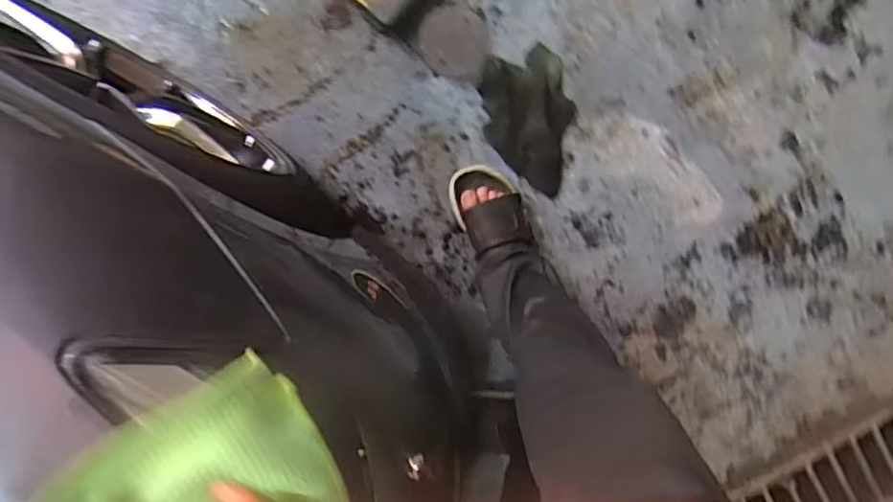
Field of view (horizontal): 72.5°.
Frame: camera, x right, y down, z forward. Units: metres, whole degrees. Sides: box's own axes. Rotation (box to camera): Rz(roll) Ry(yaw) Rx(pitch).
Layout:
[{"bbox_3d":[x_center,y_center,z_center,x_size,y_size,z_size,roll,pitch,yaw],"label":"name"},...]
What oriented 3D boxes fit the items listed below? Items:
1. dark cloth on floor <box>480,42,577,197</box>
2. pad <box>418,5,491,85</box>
[{"bbox_3d":[0.152,-0.226,1.086,0.150,0.033,0.248,-14,99,0],"label":"dark cloth on floor"},{"bbox_3d":[0.013,-0.320,0.941,0.110,0.031,0.099,21,97,-5],"label":"pad"}]

